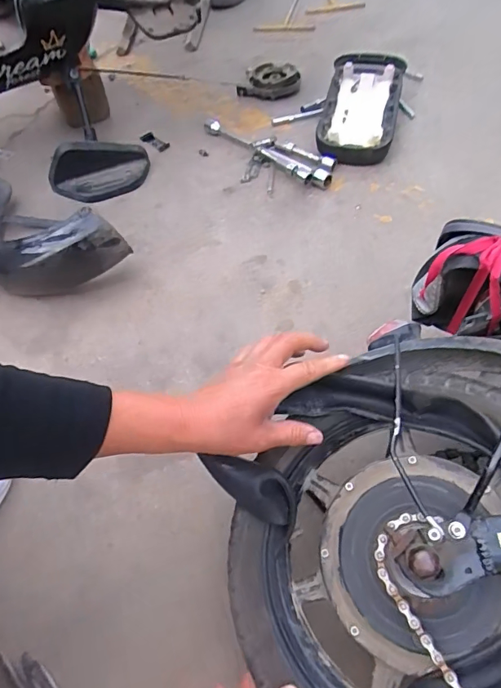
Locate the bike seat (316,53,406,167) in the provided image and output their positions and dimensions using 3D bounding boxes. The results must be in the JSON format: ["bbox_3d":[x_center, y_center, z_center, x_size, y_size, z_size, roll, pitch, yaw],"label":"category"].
[{"bbox_3d":[0.238,-0.510,1.001,0.157,0.075,0.316,11,57,13],"label":"bike seat"}]

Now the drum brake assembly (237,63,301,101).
[{"bbox_3d":[0.048,-0.638,1.128,0.138,0.037,0.110,18,58,17],"label":"drum brake assembly"}]

